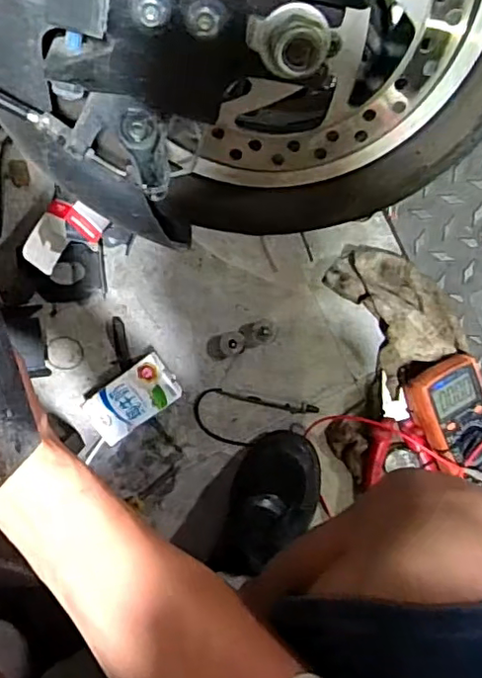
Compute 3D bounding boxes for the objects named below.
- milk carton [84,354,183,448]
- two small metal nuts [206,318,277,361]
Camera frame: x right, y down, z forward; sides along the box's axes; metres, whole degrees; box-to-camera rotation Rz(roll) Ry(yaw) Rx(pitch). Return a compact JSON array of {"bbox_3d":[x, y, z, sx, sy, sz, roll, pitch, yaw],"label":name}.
[{"bbox_3d":[-0.134,0.073,0.739,0.109,0.045,0.064,-35,96,0],"label":"milk carton"},{"bbox_3d":[0.001,0.001,0.750,0.089,0.017,0.032,-20,96,-2],"label":"two small metal nuts"}]

